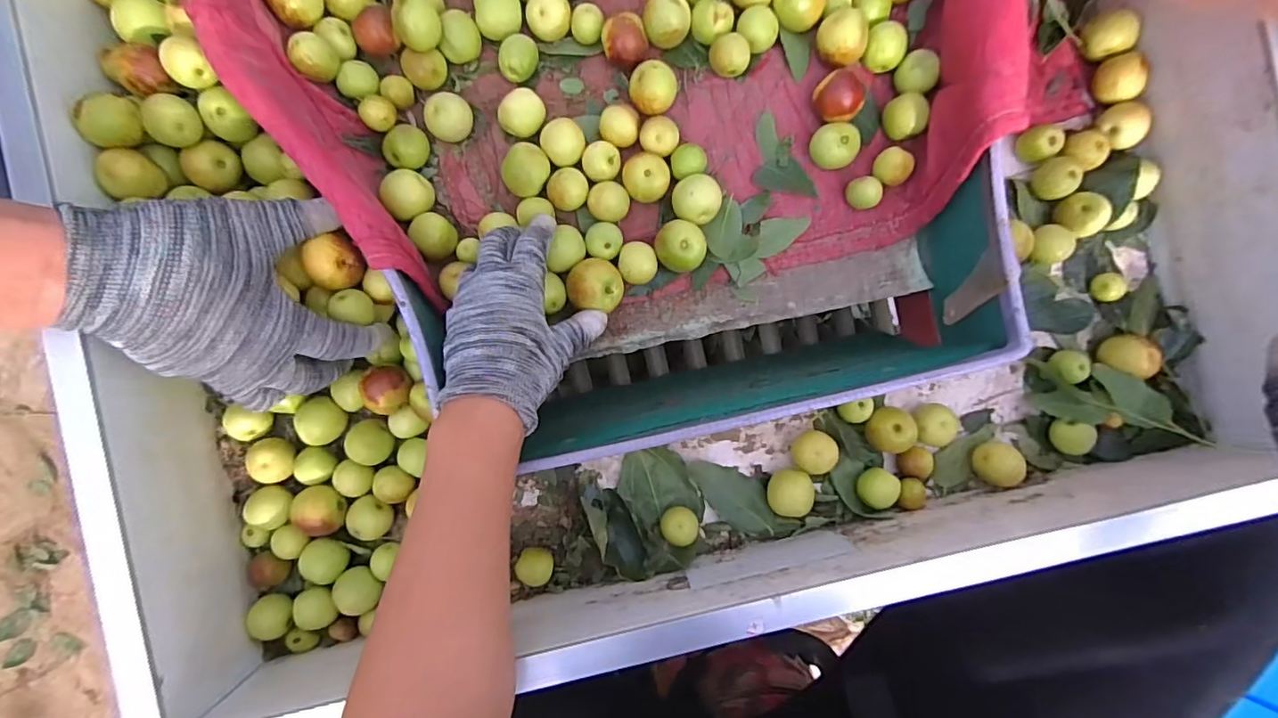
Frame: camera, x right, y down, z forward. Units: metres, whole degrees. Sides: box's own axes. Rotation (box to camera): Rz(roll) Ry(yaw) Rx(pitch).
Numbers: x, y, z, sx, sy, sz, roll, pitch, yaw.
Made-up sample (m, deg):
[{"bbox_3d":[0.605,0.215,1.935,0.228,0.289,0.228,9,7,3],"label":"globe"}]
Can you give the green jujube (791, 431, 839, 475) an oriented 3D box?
[{"bbox_3d":[0.135,0.072,0.435,0.032,0.030,0.032,0,85,-2],"label":"green jujube"}]

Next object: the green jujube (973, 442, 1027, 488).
[{"bbox_3d":[0.279,0.083,0.438,0.032,0.030,0.033,0,85,-2],"label":"green jujube"}]

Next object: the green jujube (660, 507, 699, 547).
[{"bbox_3d":[0.032,0.129,0.430,0.027,0.021,0.027,0,85,-2],"label":"green jujube"}]

